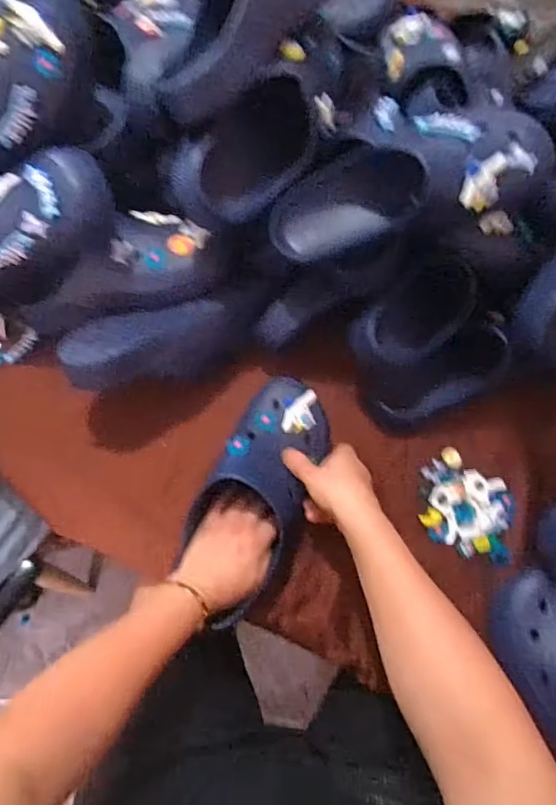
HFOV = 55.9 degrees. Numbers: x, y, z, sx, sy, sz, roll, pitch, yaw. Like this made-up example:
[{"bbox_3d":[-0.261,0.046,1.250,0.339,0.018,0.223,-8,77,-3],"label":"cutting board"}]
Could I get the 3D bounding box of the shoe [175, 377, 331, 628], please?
[{"bbox_3d":[-0.024,0.099,0.587,0.108,0.080,0.274,19,67,6],"label":"shoe"}]

